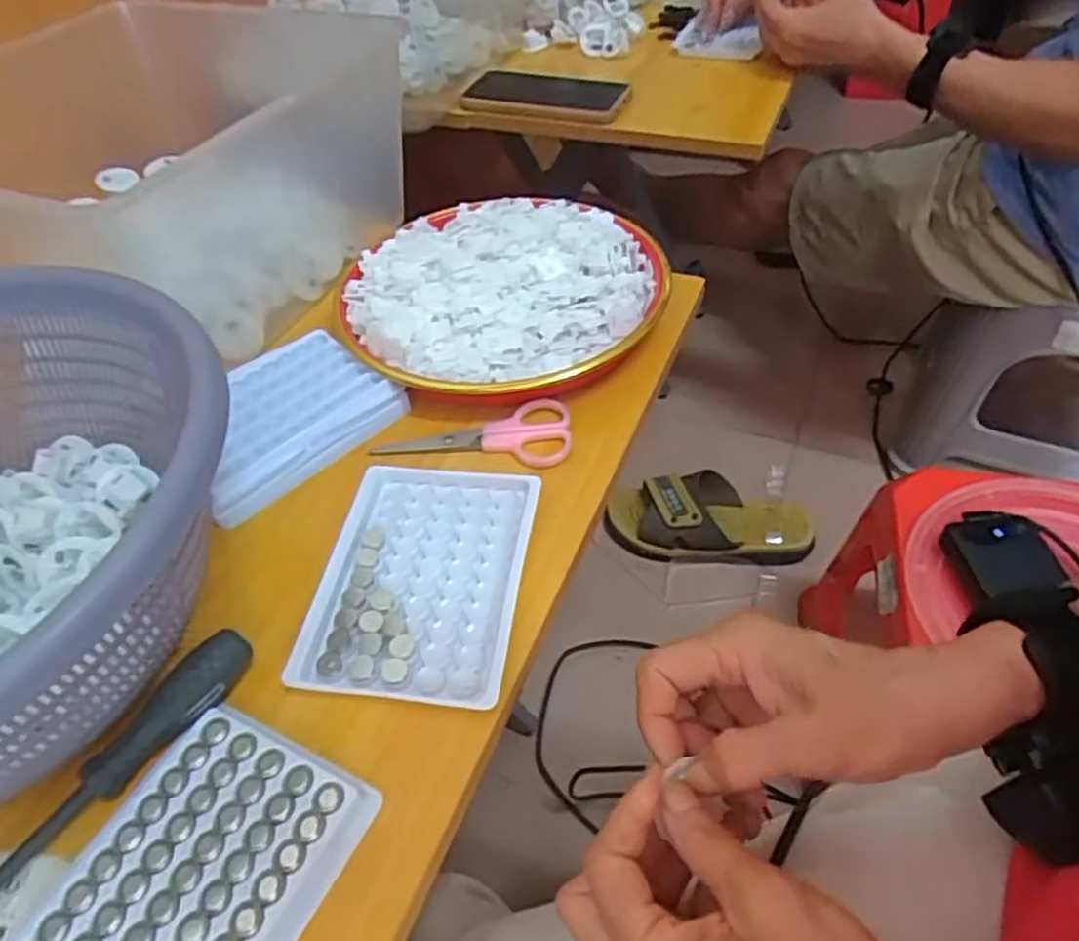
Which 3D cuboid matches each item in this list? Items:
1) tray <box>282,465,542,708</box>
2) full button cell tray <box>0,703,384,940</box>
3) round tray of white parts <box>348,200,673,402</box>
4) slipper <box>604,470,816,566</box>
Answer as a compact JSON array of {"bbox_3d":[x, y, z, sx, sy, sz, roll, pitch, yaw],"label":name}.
[{"bbox_3d":[-0.058,0.051,0.360,0.099,0.007,0.129,4,49,9],"label":"tray"},{"bbox_3d":[-0.132,0.157,0.271,0.097,0.009,0.127,21,53,22],"label":"full button cell tray"},{"bbox_3d":[-0.023,-0.122,0.494,0.209,0.028,0.207,-9,48,-3],"label":"round tray of white parts"},{"bbox_3d":[0.222,0.061,0.953,0.247,0.060,0.108,3,48,8],"label":"slipper"}]

